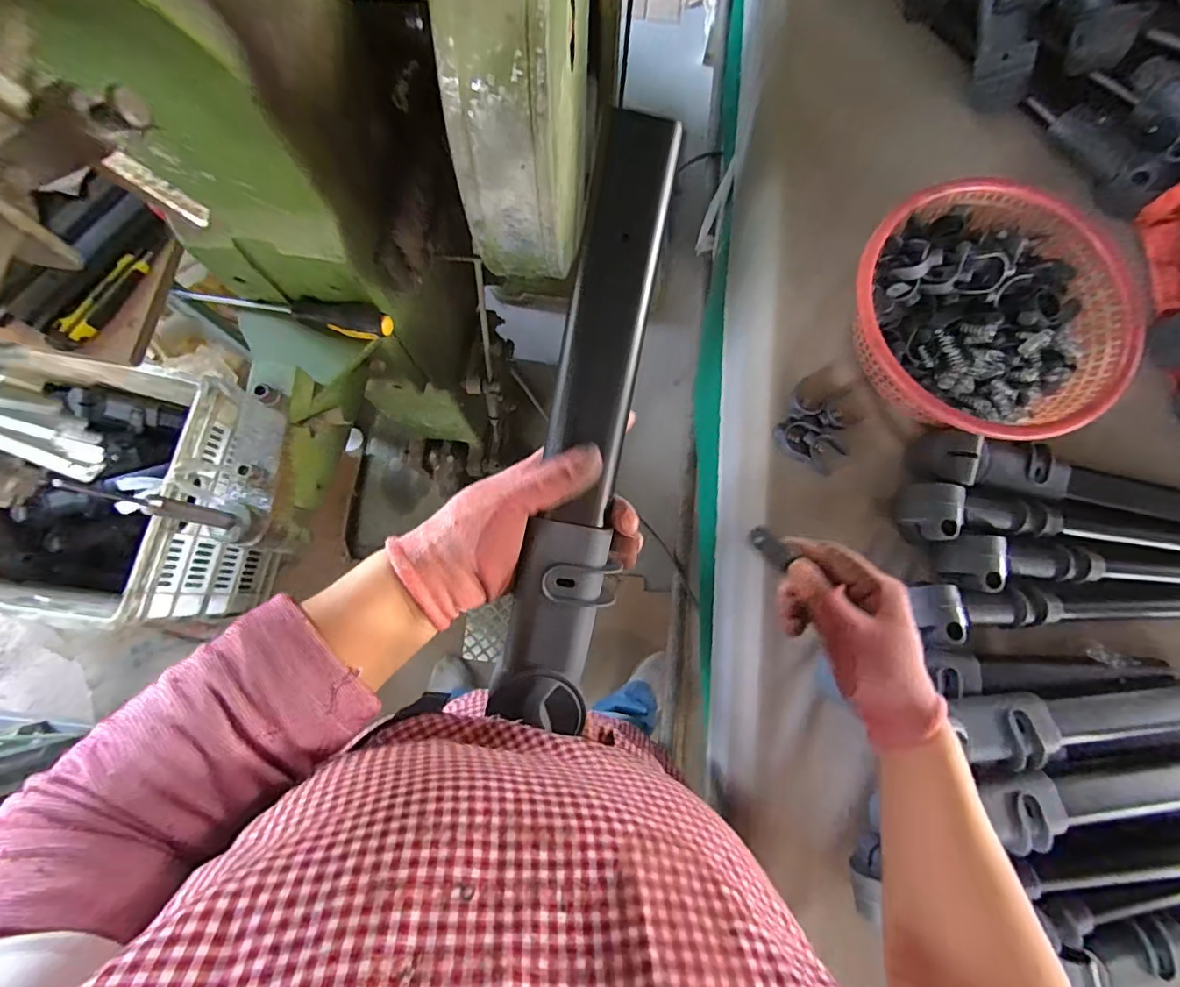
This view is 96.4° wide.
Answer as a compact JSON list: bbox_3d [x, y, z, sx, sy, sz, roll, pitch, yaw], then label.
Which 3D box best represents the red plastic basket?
[{"bbox_3d":[0.449,-0.204,0.605,0.275,0.067,0.290,0,79,-1],"label":"red plastic basket"}]

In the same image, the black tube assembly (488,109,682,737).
[{"bbox_3d":[-0.002,-0.029,0.320,0.054,0.030,0.358,11,98,1],"label":"black tube assembly"}]

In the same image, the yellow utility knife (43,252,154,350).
[{"bbox_3d":[-0.596,-0.238,0.649,0.021,0.032,0.154,30,80,4],"label":"yellow utility knife"}]

